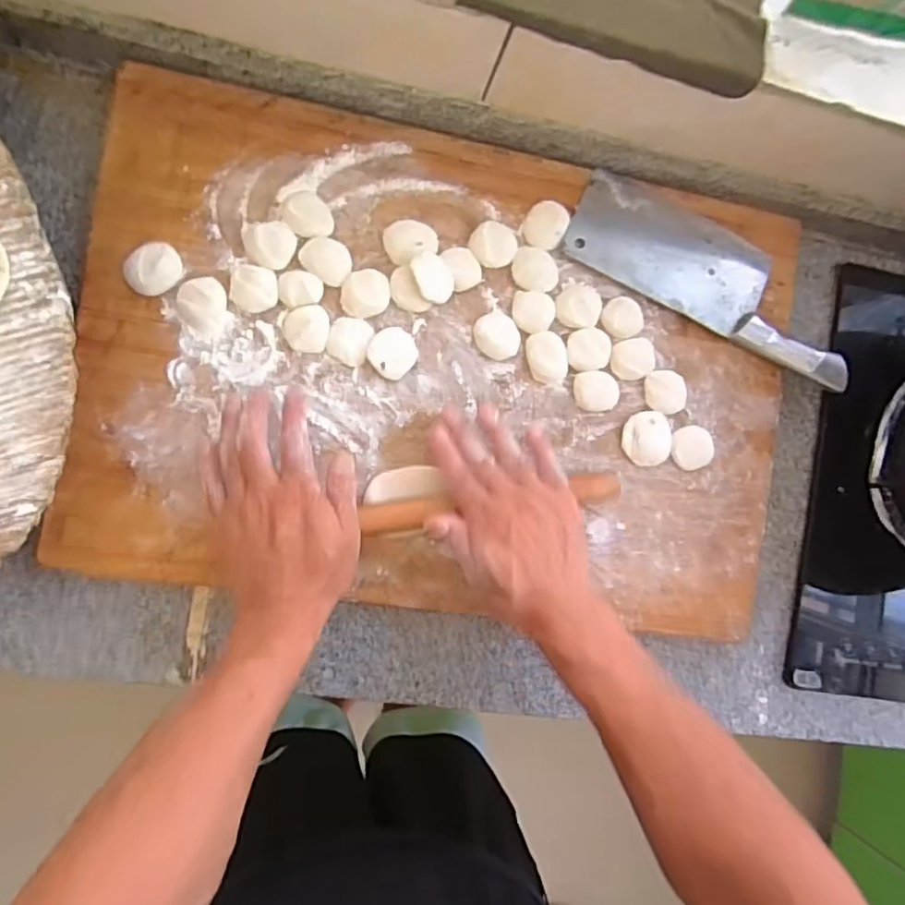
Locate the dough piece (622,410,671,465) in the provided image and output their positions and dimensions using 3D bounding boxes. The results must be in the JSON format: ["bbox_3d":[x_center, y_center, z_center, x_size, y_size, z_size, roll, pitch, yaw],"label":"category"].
[{"bbox_3d":[0.169,-0.012,0.539,0.041,0.012,0.046,1,90,-9],"label":"dough piece"}]

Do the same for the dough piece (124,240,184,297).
[{"bbox_3d":[-0.228,-0.141,0.473,0.037,0.010,0.042,42,84,-6],"label":"dough piece"}]

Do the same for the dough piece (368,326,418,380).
[{"bbox_3d":[-0.048,-0.081,0.503,0.038,0.010,0.040,0,90,-9],"label":"dough piece"}]

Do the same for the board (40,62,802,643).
[{"bbox_3d":[0.005,-0.067,0.522,0.574,0.035,0.384,9,88,-9],"label":"board"}]

